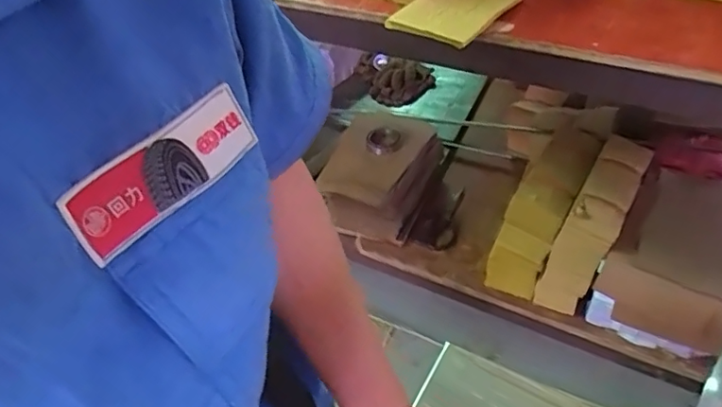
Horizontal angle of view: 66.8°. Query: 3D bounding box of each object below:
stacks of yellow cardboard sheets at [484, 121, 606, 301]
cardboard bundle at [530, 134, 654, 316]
[{"bbox_3d":[0.357,0.005,1.052,0.107,0.199,0.298,22,52,26],"label":"stacks of yellow cardboard sheets"},{"bbox_3d":[0.424,0.041,0.986,0.092,0.207,0.267,25,53,29],"label":"cardboard bundle"}]

